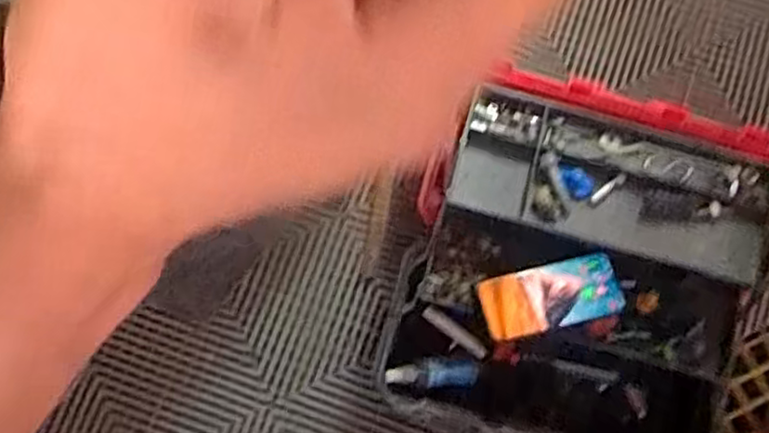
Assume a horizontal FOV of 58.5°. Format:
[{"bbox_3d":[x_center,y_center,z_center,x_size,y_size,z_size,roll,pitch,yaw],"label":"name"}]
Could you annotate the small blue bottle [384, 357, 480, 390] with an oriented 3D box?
[{"bbox_3d":[0.064,0.196,0.863,0.136,0.037,0.039,2,74,-20],"label":"small blue bottle"}]

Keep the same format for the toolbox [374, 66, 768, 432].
[{"bbox_3d":[0.237,0.077,0.889,0.418,0.234,0.448,14,78,1],"label":"toolbox"}]

